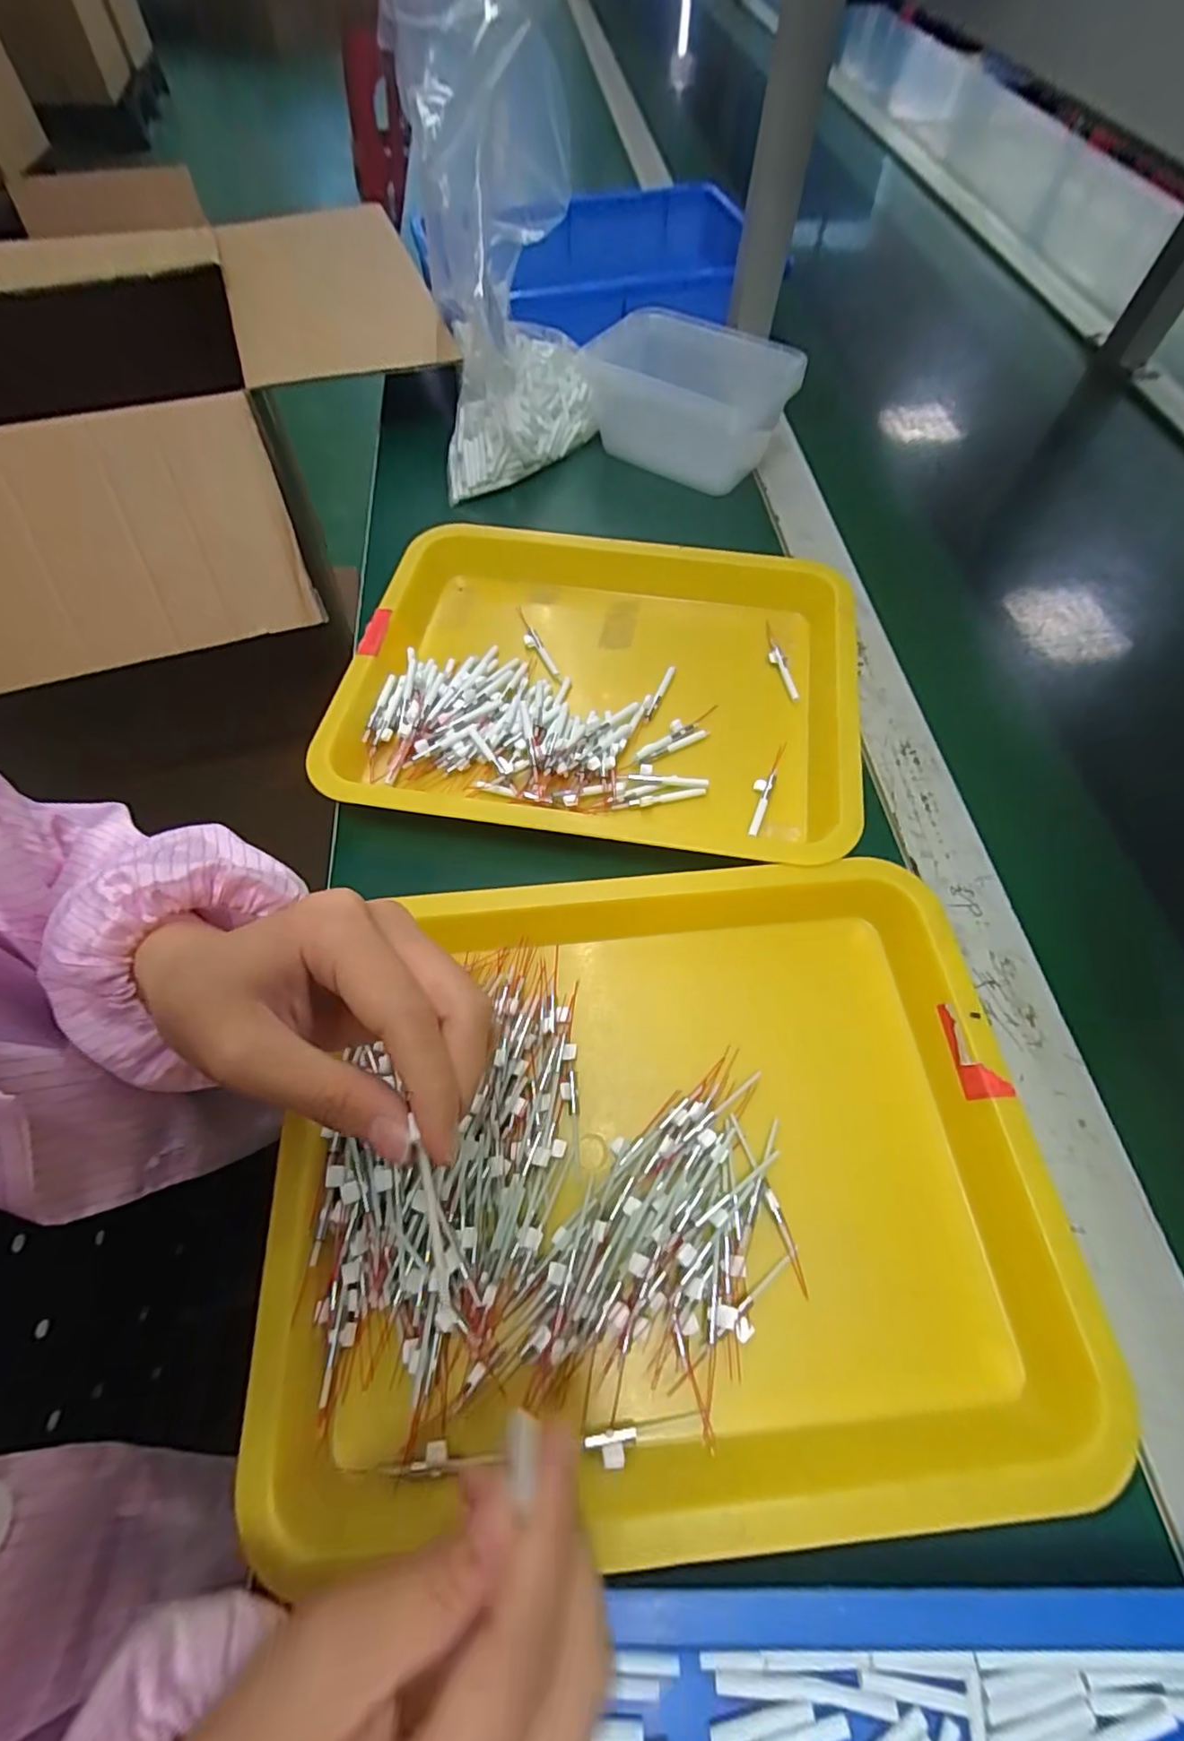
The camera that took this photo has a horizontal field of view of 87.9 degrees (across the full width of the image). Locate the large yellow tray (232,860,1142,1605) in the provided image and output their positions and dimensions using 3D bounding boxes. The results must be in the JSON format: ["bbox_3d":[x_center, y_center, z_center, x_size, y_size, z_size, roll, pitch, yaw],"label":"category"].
[{"bbox_3d":[0.029,0.124,0.279,0.322,0.030,0.256,-3,62,-4],"label":"large yellow tray"}]

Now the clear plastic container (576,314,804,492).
[{"bbox_3d":[0.082,-0.416,0.551,0.169,0.082,0.118,37,66,16],"label":"clear plastic container"}]

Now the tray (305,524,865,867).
[{"bbox_3d":[0.011,-0.133,0.417,0.337,0.035,0.261,10,62,3],"label":"tray"}]

